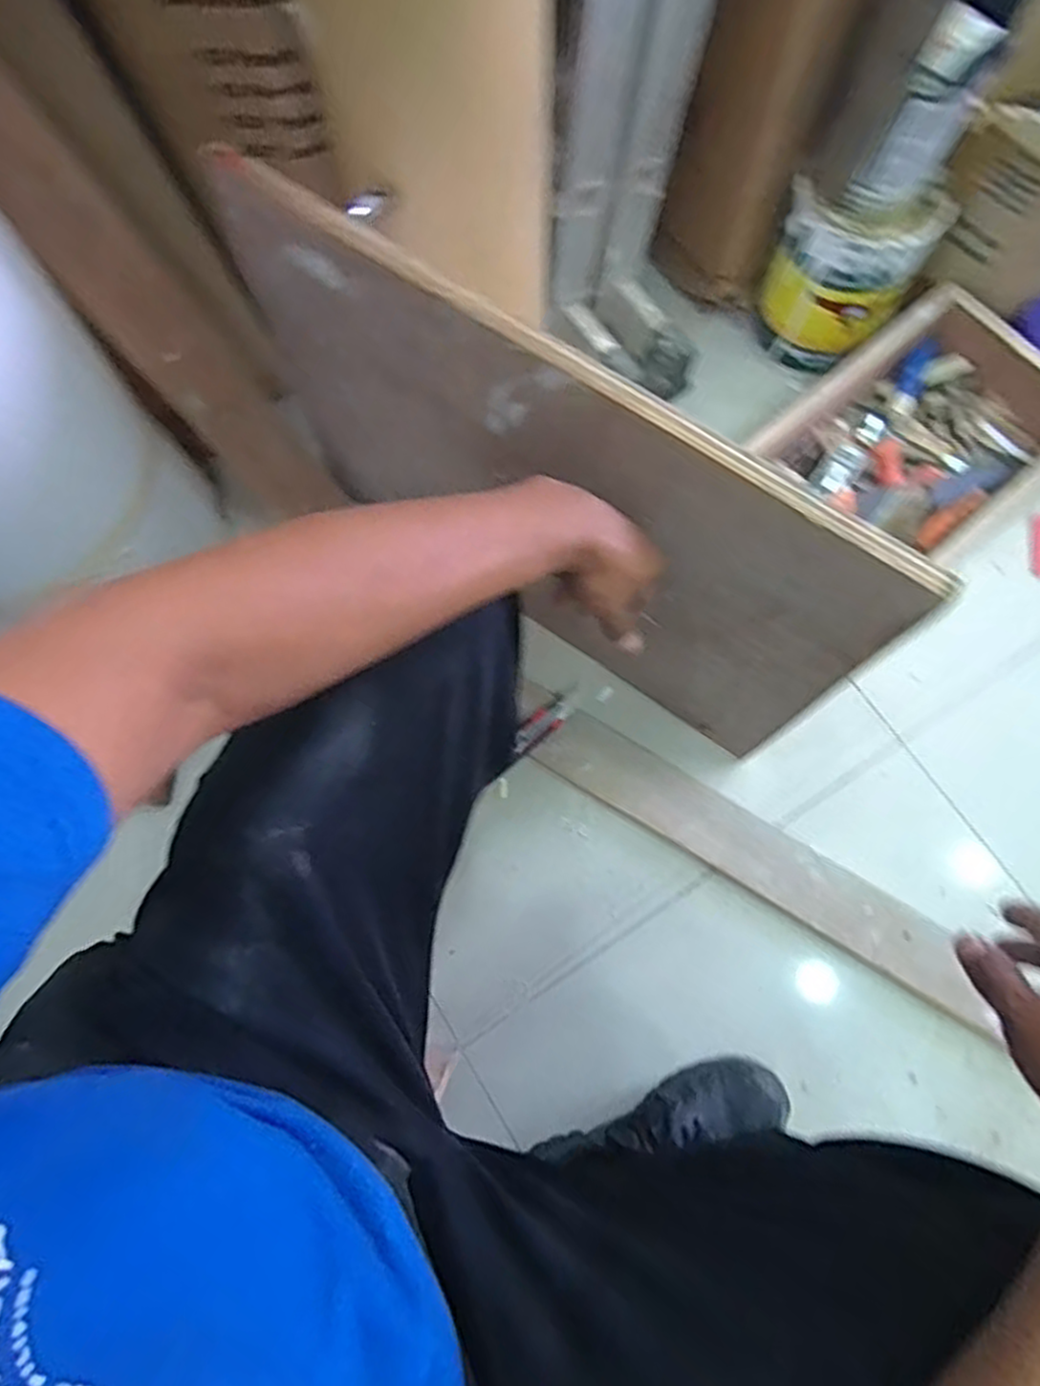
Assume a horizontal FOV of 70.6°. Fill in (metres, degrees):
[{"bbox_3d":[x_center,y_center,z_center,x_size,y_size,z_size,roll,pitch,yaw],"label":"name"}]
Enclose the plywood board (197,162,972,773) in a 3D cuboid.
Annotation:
[{"bbox_3d":[0.006,-0.168,0.660,0.598,0.380,0.023,34,72,8],"label":"plywood board"}]

